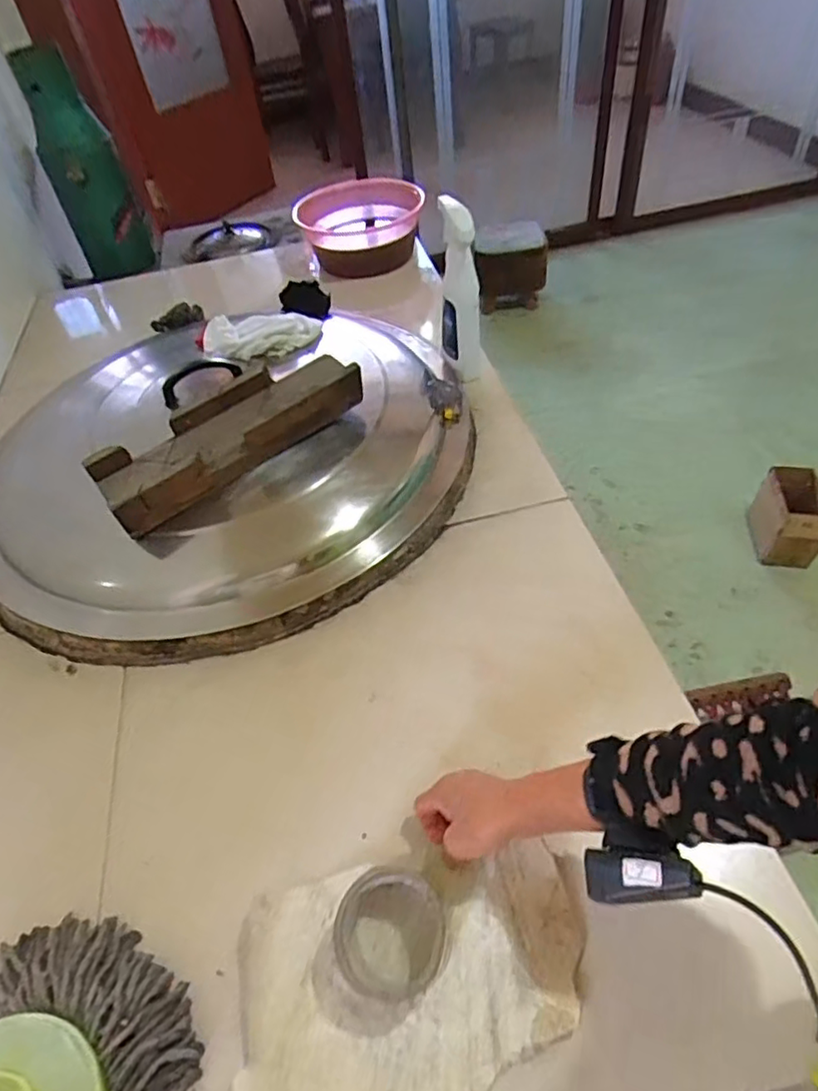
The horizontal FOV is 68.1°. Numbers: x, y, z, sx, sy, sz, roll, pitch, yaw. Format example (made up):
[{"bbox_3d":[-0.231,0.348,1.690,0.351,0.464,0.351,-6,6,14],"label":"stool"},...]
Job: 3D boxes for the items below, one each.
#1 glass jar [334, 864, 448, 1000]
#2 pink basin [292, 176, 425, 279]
[{"bbox_3d":[-0.013,0.314,0.486,0.079,0.063,0.080,-6,48,7],"label":"glass jar"},{"bbox_3d":[-0.110,-0.727,1.383,0.273,0.148,0.273,-6,48,7],"label":"pink basin"}]

